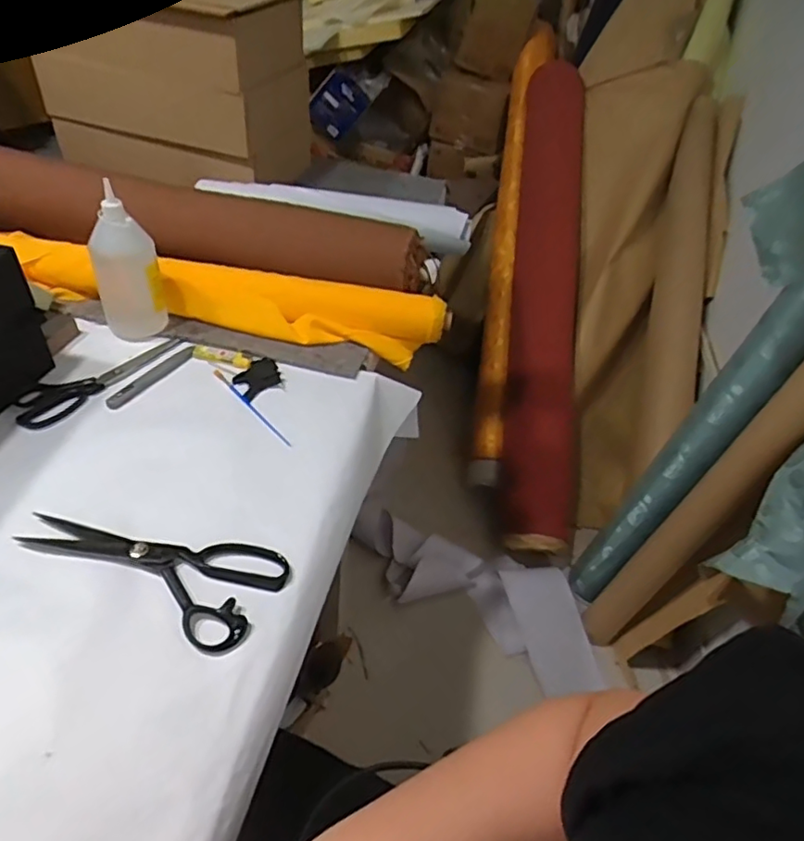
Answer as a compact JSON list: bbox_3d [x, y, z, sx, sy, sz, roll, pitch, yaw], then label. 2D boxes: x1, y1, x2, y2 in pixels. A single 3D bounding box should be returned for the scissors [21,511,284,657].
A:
[{"bbox_3d":[-0.234,0.129,0.562,0.240,0.011,0.101,19,45,12],"label":"scissors"}]

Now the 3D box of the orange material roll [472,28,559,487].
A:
[{"bbox_3d":[0.339,-0.588,1.788,0.128,0.112,1.586,8,72,1],"label":"orange material roll"}]

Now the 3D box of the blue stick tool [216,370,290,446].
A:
[{"bbox_3d":[-0.183,-0.017,0.732,0.009,0.004,0.163,-31,57,-31],"label":"blue stick tool"}]

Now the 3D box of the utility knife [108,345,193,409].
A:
[{"bbox_3d":[-0.312,-0.056,0.751,0.022,0.006,0.134,27,47,19],"label":"utility knife"}]

